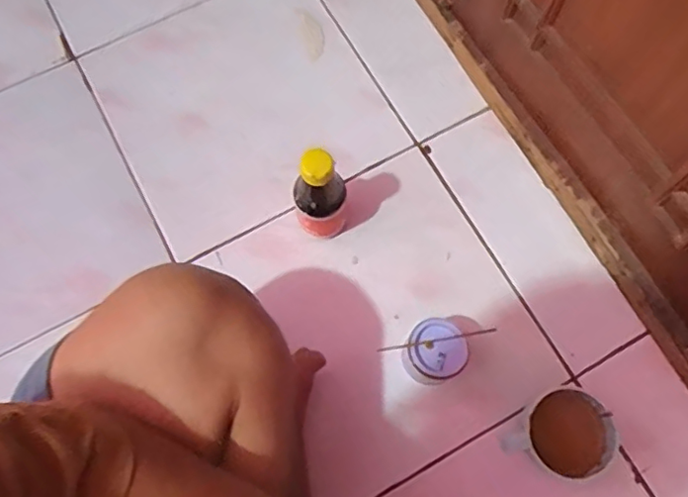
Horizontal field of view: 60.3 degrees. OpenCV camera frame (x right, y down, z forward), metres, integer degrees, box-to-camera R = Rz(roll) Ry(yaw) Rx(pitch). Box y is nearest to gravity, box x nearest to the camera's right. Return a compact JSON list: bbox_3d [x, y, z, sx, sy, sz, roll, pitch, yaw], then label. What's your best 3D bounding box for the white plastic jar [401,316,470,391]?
[{"bbox_3d":[0.087,0.102,0.570,0.055,0.056,0.056,28,75,9],"label":"white plastic jar"}]

